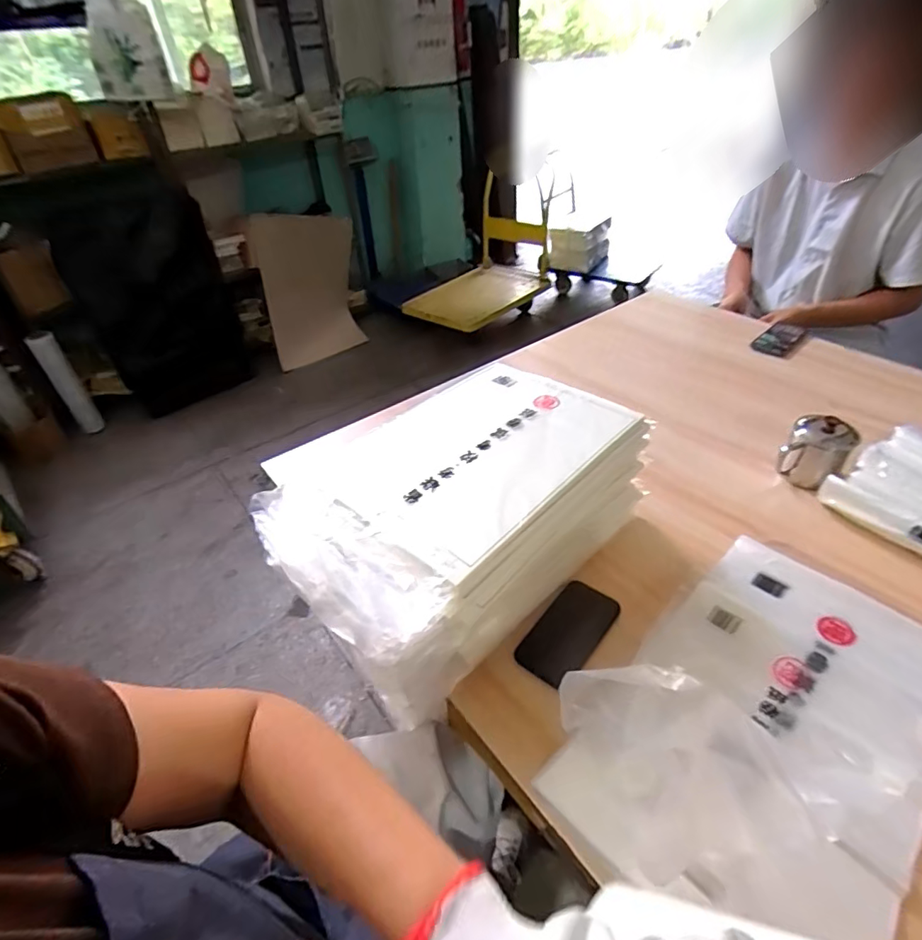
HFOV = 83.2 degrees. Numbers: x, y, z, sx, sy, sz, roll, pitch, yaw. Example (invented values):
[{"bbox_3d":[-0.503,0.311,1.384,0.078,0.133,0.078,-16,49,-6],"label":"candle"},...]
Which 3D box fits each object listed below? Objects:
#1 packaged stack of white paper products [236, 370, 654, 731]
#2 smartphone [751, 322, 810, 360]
[{"bbox_3d":[0.004,0.057,0.712,0.473,0.184,0.278,-34,48,-31],"label":"packaged stack of white paper products"},{"bbox_3d":[0.751,-0.302,1.223,0.091,0.014,0.164,27,49,32],"label":"smartphone"}]

